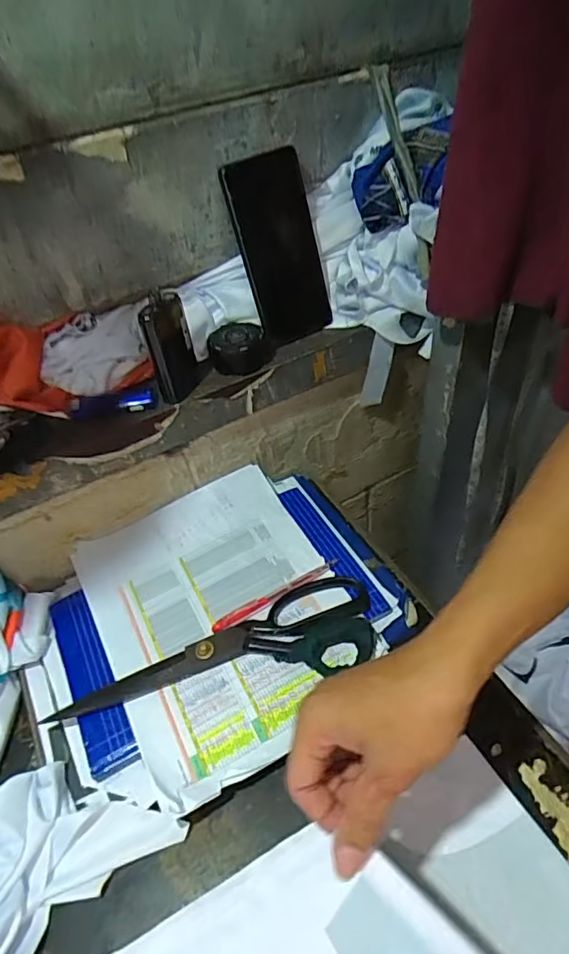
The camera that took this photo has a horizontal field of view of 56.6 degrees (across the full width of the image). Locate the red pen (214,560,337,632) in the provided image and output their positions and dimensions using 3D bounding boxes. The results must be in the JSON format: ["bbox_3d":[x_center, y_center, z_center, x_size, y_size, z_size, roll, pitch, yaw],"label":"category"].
[{"bbox_3d":[-0.006,0.113,0.504,0.135,0.009,0.015,-24,46,-16],"label":"red pen"}]

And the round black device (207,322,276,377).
[{"bbox_3d":[-0.045,-0.131,0.534,0.062,0.032,0.062,-4,44,4],"label":"round black device"}]

